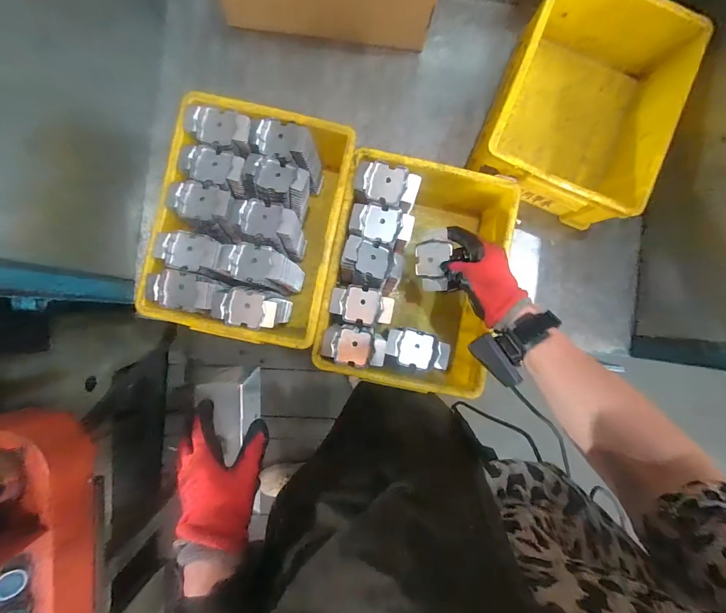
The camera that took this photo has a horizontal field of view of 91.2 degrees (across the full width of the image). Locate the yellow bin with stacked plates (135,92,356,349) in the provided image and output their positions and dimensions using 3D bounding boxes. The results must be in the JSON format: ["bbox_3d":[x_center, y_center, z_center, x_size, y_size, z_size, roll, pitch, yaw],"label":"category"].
[{"bbox_3d":[-0.174,-0.125,0.586,0.263,0.153,0.346,12,88,-3],"label":"yellow bin with stacked plates"}]

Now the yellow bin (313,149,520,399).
[{"bbox_3d":[0.078,-0.046,0.578,0.255,0.148,0.333,10,88,-3],"label":"yellow bin"}]

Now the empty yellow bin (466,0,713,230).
[{"bbox_3d":[0.360,-0.338,0.604,0.253,0.140,0.349,21,87,-3],"label":"empty yellow bin"}]

